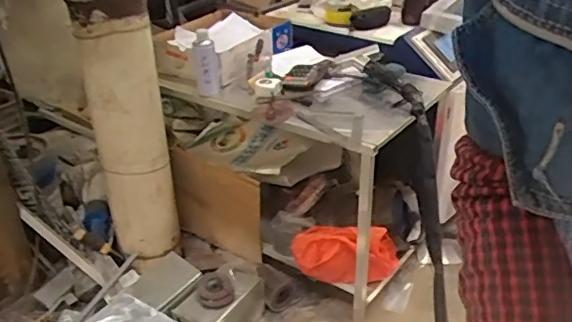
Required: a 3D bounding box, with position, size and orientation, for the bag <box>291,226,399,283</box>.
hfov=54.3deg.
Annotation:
[{"bbox_3d":[0.186,0.263,1.628,0.336,0.182,0.099,7,26,-18],"label":"bag"}]

